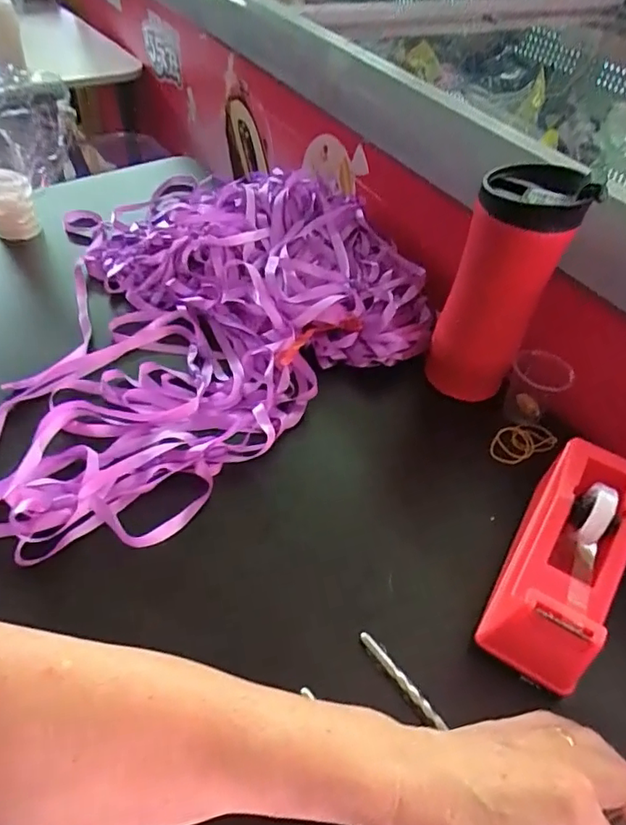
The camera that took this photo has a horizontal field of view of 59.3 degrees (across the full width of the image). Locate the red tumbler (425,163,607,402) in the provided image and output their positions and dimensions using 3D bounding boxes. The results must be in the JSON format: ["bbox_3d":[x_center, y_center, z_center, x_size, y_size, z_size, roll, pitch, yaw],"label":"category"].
[{"bbox_3d":[0.151,-0.103,0.447,0.071,0.189,0.067,3,48,-4],"label":"red tumbler"}]

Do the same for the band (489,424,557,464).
[{"bbox_3d":[0.176,0.026,0.469,0.058,0.011,0.031,-16,52,-20],"label":"band"}]

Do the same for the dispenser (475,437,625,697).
[{"bbox_3d":[0.165,0.090,0.355,0.065,0.060,0.155,28,51,17],"label":"dispenser"}]

